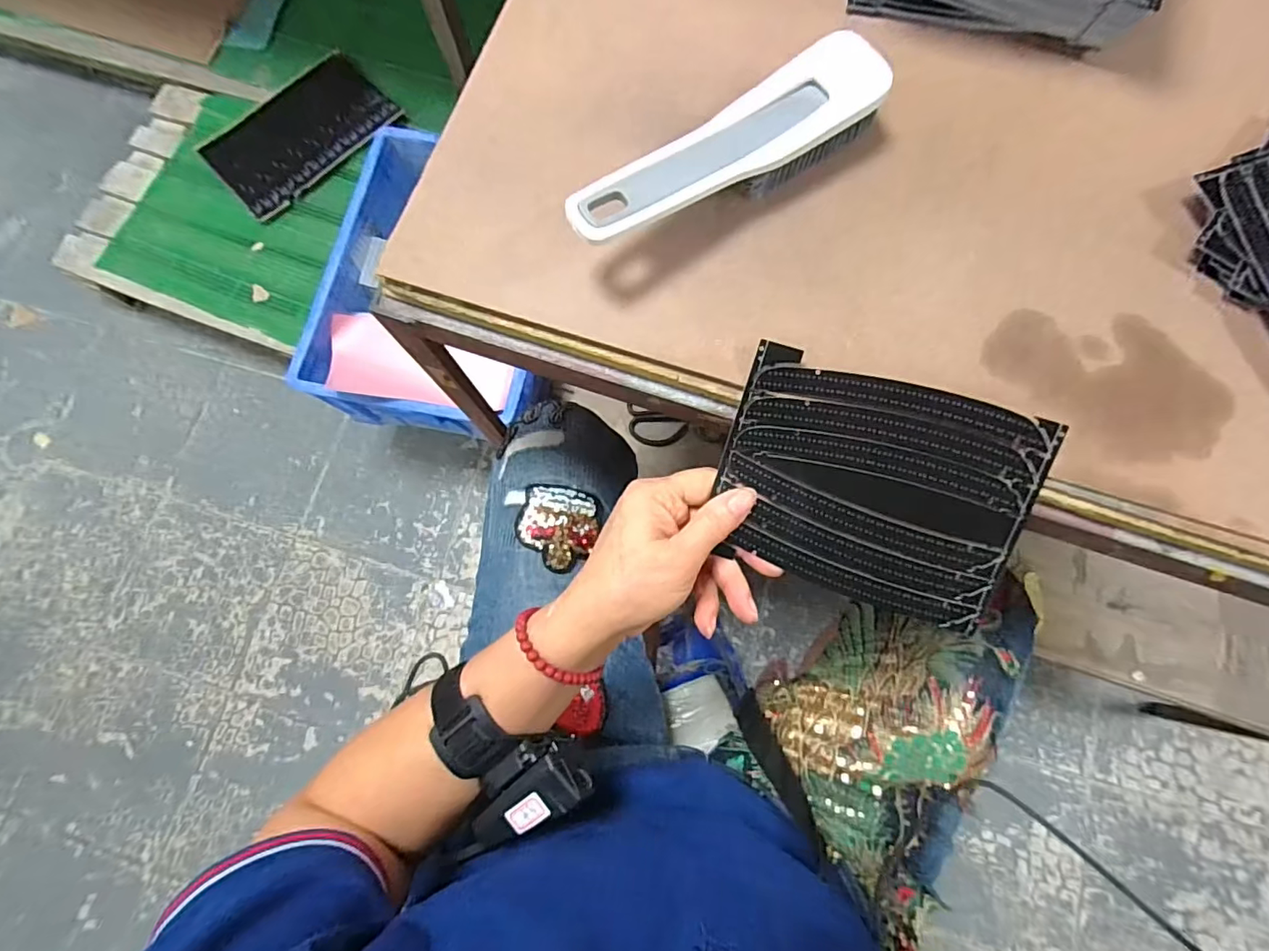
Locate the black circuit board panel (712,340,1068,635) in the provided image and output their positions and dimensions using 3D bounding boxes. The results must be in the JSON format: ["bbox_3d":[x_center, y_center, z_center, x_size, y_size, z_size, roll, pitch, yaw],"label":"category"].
[{"bbox_3d":[0.126,0.008,0.295,0.156,0.005,0.117,17,101,4],"label":"black circuit board panel"}]

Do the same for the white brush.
[{"bbox_3d":[0.050,-0.177,0.296,0.199,0.042,0.050,-33,79,-6],"label":"white brush"}]

